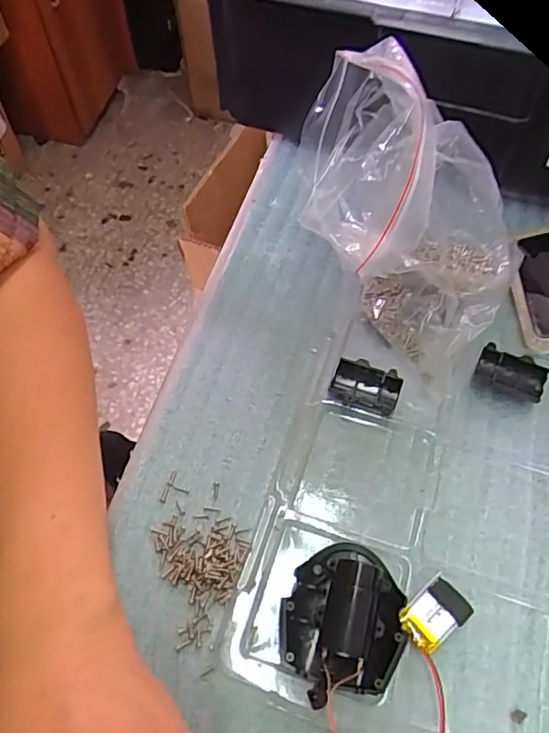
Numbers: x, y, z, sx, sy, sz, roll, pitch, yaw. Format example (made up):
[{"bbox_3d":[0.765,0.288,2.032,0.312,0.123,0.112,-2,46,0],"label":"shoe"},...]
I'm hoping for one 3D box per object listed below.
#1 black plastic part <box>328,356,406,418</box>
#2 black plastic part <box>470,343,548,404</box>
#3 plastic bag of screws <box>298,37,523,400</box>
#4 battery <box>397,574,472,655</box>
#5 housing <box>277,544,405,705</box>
[{"bbox_3d":[0.051,0.011,0.316,0.037,0.009,0.027,18,62,10],"label":"black plastic part"},{"bbox_3d":[0.133,0.004,0.318,0.036,0.012,0.022,19,62,11],"label":"black plastic part"},{"bbox_3d":[0.067,-0.075,0.298,0.112,0.130,0.107,13,61,7],"label":"plastic bag of screws"},{"bbox_3d":[0.072,0.113,0.256,0.029,0.011,0.021,-34,66,-18],"label":"battery"},{"bbox_3d":[0.029,0.111,0.250,0.051,0.026,0.063,3,60,2],"label":"housing"}]

